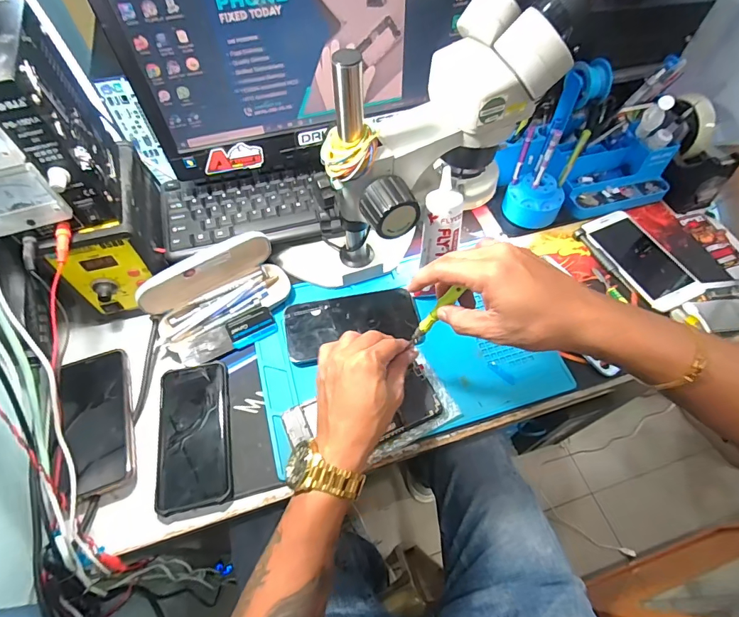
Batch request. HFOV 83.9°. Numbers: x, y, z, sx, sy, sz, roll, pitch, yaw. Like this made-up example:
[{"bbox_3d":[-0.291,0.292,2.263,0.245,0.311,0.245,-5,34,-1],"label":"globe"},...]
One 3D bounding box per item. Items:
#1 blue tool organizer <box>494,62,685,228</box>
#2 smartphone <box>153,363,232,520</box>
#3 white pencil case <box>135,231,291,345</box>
[{"bbox_3d":[0.300,-0.222,0.561,0.234,0.147,0.137,-14,60,-8],"label":"blue tool organizer"},{"bbox_3d":[-0.186,0.130,0.436,0.071,0.013,0.150,-11,59,-6],"label":"smartphone"},{"bbox_3d":[-0.182,-0.024,0.493,0.163,0.063,0.076,-27,62,-15],"label":"white pencil case"}]

